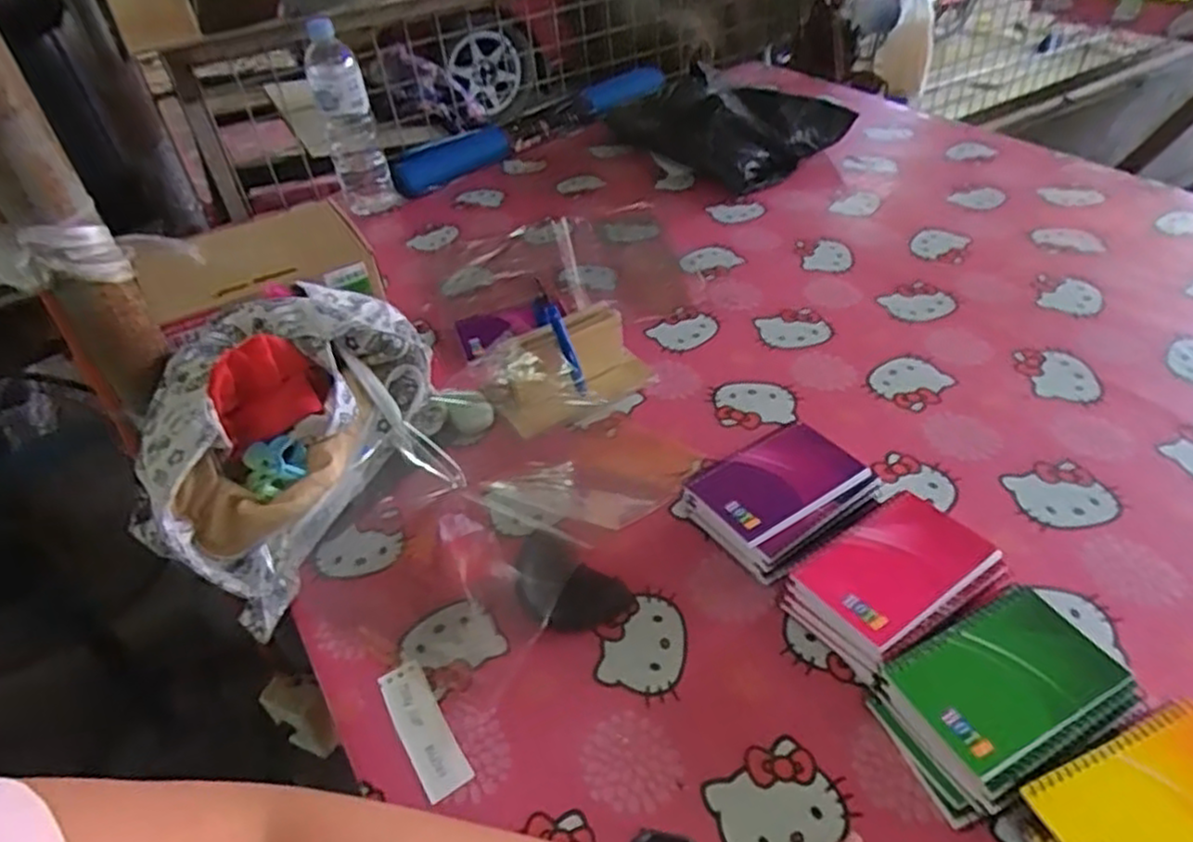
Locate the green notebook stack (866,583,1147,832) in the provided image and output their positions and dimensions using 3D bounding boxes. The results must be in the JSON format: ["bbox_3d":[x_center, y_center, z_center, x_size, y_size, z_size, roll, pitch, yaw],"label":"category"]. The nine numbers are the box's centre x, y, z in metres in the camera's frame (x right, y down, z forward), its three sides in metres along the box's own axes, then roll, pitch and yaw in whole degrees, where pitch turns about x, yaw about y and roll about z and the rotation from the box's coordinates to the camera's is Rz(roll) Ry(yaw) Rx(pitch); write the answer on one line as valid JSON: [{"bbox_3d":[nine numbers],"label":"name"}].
[{"bbox_3d":[0.260,0.180,0.478,0.132,0.051,0.096,-21,44,-17],"label":"green notebook stack"}]

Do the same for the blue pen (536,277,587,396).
[{"bbox_3d":[-0.033,-0.082,0.733,0.013,0.123,0.010,-38,30,-31],"label":"blue pen"}]

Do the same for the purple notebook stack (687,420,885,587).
[{"bbox_3d":[0.154,0.064,0.617,0.134,0.055,0.107,-24,44,-19],"label":"purple notebook stack"}]

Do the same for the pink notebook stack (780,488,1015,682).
[{"bbox_3d":[0.217,0.122,0.549,0.141,0.046,0.098,-25,45,-21],"label":"pink notebook stack"}]

